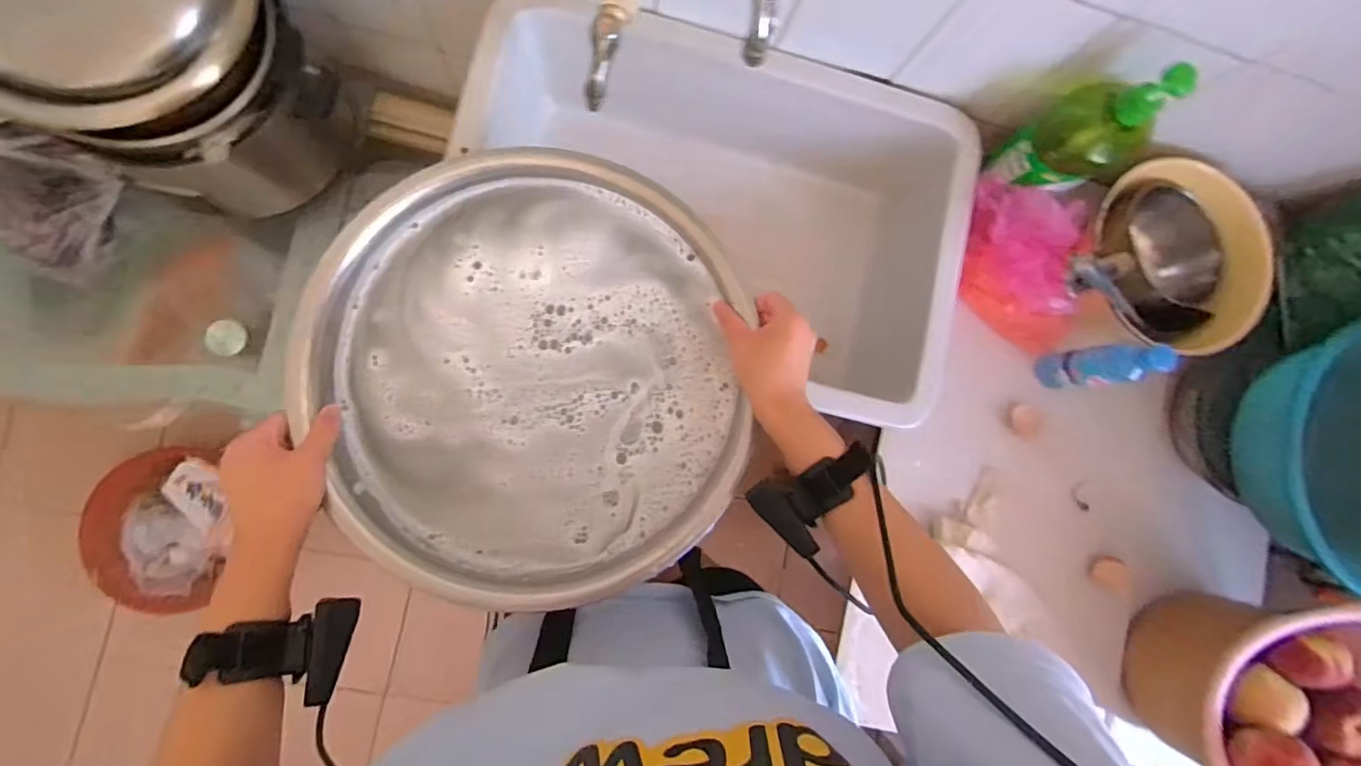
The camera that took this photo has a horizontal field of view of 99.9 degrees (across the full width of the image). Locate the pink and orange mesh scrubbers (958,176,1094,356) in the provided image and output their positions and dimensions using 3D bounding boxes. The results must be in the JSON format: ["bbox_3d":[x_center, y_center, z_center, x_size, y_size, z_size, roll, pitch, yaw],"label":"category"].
[{"bbox_3d":[0.420,-0.141,0.699,0.124,0.079,0.191,3,88,-9],"label":"pink and orange mesh scrubbers"}]

